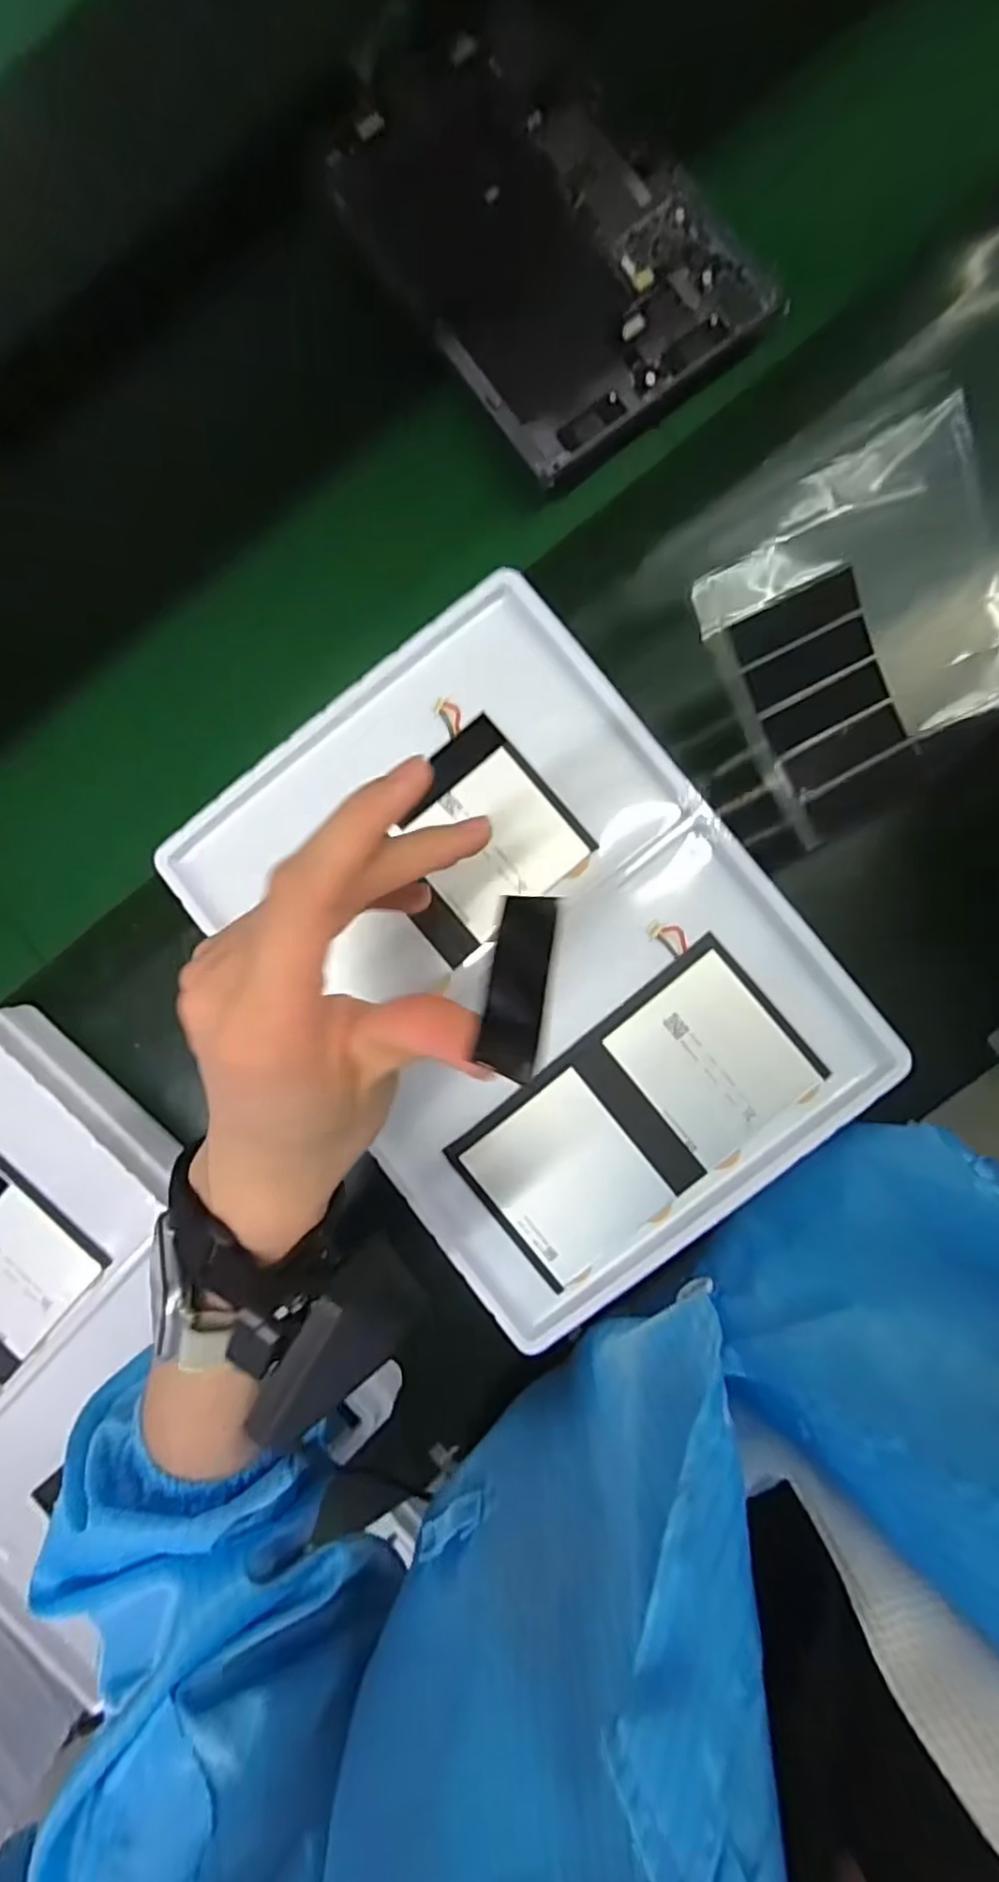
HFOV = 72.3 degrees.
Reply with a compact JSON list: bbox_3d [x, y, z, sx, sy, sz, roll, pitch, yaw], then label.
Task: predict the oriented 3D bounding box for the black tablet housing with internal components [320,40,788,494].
[{"bbox_3d":[0.020,-0.404,0.391,0.158,0.022,0.246,-36,86,4],"label":"black tablet housing with internal components"}]

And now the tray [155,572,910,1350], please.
[{"bbox_3d":[0.013,0.010,0.343,0.233,0.026,0.321,-39,86,3],"label":"tray"}]

